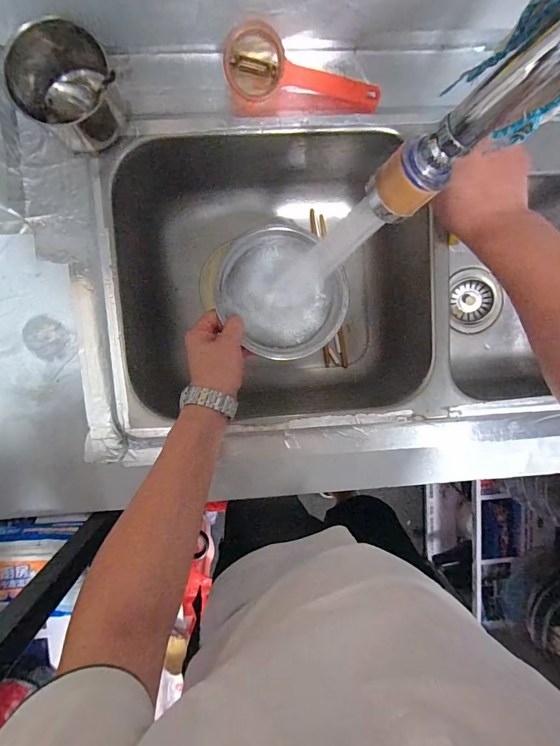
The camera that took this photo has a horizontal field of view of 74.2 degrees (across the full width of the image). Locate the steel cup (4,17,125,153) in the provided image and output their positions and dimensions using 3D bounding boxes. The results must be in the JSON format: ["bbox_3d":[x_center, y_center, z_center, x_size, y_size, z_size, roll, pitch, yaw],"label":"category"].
[{"bbox_3d":[-0.233,-0.311,0.410,0.106,0.077,0.092,-31,97,0],"label":"steel cup"}]

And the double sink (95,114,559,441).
[{"bbox_3d":[0.133,-0.143,0.574,0.704,0.188,0.444,-4,97,-3],"label":"double sink"}]

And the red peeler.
[{"bbox_3d":[0.031,-0.362,0.433,0.189,0.052,0.069,2,96,-4],"label":"red peeler"}]

